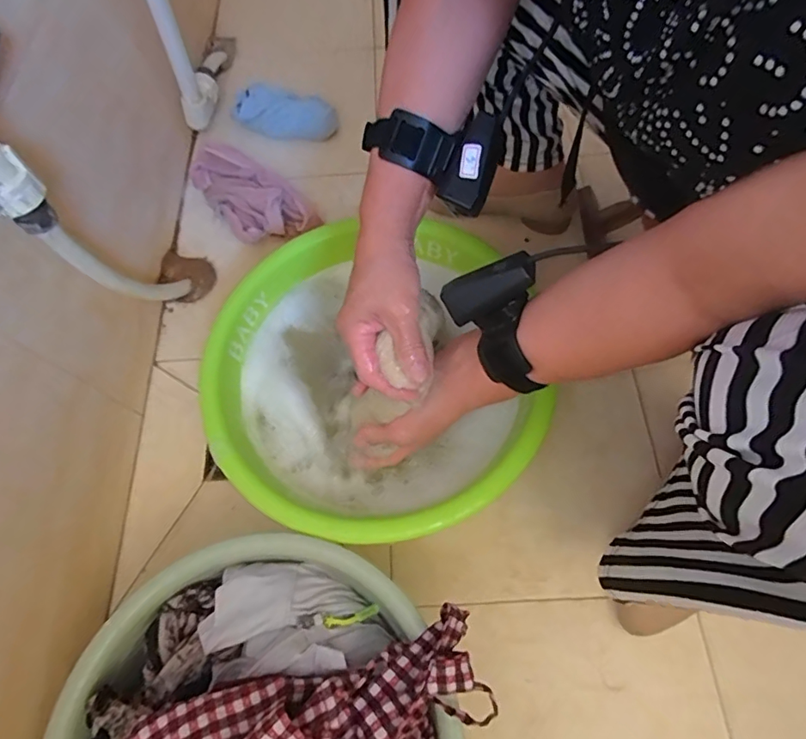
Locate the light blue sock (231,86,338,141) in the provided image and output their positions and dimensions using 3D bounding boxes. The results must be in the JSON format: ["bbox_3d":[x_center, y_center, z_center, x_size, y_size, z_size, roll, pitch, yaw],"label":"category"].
[{"bbox_3d":[-0.195,-0.392,0.755,0.183,0.056,0.063,13,67,9],"label":"light blue sock"}]

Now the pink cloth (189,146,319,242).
[{"bbox_3d":[-0.217,-0.249,0.697,0.107,0.061,0.175,-40,70,-14],"label":"pink cloth"}]

